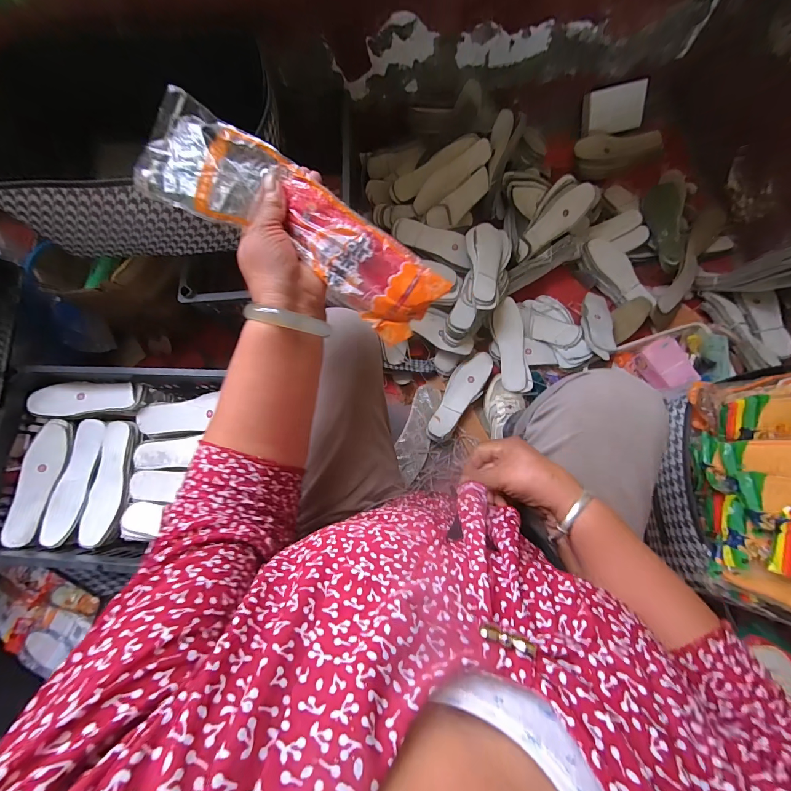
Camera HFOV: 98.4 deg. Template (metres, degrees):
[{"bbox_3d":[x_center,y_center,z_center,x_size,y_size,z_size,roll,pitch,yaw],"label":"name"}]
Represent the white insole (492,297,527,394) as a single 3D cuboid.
[{"bbox_3d":[0.279,-0.123,0.819,0.069,0.016,0.224,-5,81,2],"label":"white insole"}]

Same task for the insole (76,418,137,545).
[{"bbox_3d":[-0.541,0.163,0.643,0.078,0.017,0.225,7,81,4],"label":"insole"}]

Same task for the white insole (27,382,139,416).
[{"bbox_3d":[-0.614,0.007,0.671,0.187,0.012,0.067,-1,75,-4],"label":"white insole"}]

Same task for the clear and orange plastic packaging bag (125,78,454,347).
[{"bbox_3d":[-0.083,-0.149,0.301,0.266,0.020,0.080,32,84,-5],"label":"clear and orange plastic packaging bag"}]

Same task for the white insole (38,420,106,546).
[{"bbox_3d":[-0.611,0.163,0.651,0.057,0.018,0.232,10,81,5],"label":"white insole"}]

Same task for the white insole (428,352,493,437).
[{"bbox_3d":[0.149,-0.006,0.806,0.069,0.016,0.222,36,84,8],"label":"white insole"}]

